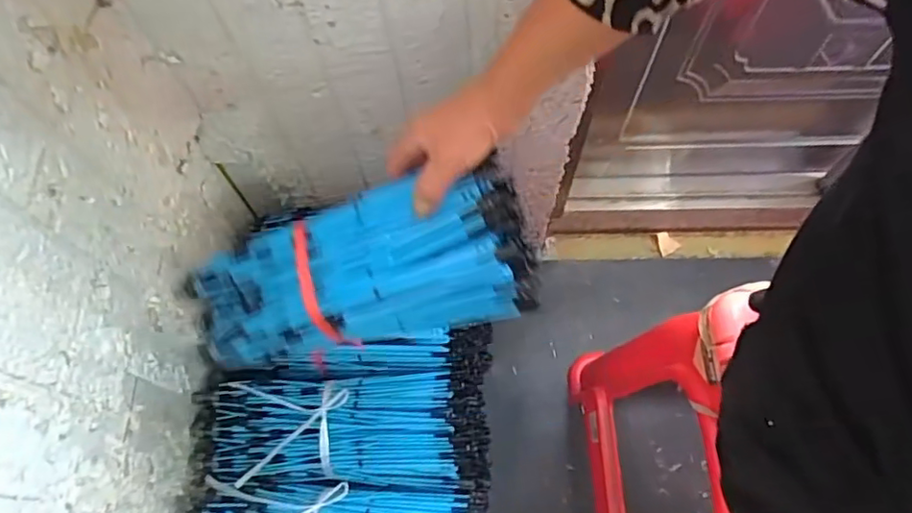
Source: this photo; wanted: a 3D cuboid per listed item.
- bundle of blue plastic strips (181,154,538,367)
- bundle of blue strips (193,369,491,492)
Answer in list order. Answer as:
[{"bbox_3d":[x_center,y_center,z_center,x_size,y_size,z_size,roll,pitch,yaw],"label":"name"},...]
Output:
[{"bbox_3d":[-0.089,0.014,0.504,0.302,0.076,0.108,-13,66,14],"label":"bundle of blue plastic strips"},{"bbox_3d":[-0.138,0.195,0.653,0.308,0.059,0.122,-2,66,0],"label":"bundle of blue strips"}]

